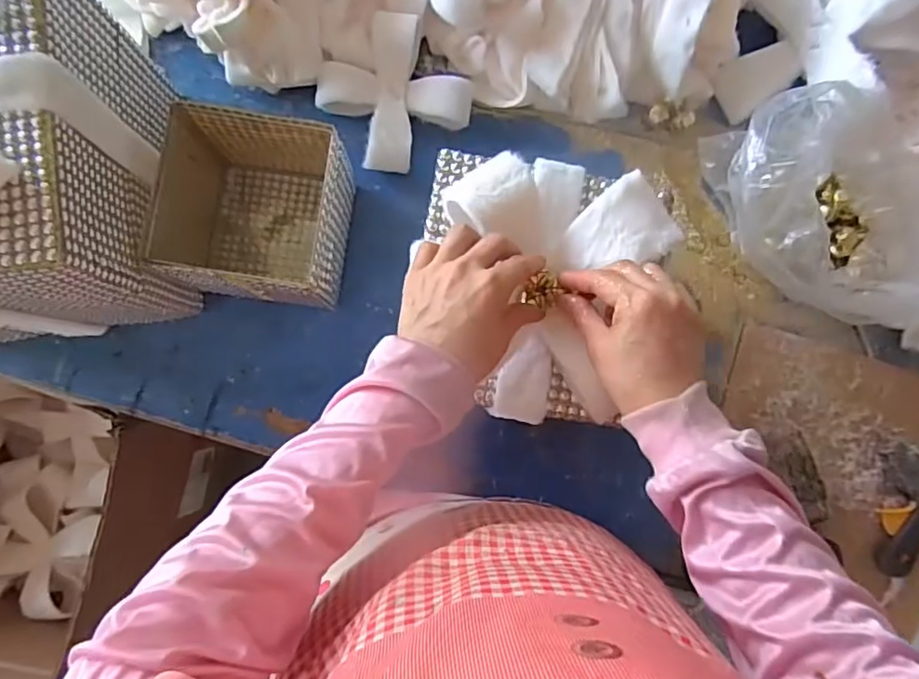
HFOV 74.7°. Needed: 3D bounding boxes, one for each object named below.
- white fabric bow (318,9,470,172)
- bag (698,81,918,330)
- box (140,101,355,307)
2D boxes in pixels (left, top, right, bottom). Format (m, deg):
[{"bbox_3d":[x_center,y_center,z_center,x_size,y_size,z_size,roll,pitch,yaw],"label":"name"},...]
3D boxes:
[{"bbox_3d":[-0.078,-0.288,0.708,0.147,0.037,0.154,-41,87,-4],"label":"white fabric bow"},{"bbox_3d":[0.409,-0.129,0.658,0.223,0.122,0.266,-15,86,-2],"label":"bag"},{"bbox_3d":[-0.206,-0.131,0.640,0.161,0.160,0.168,8,85,0],"label":"box"}]

